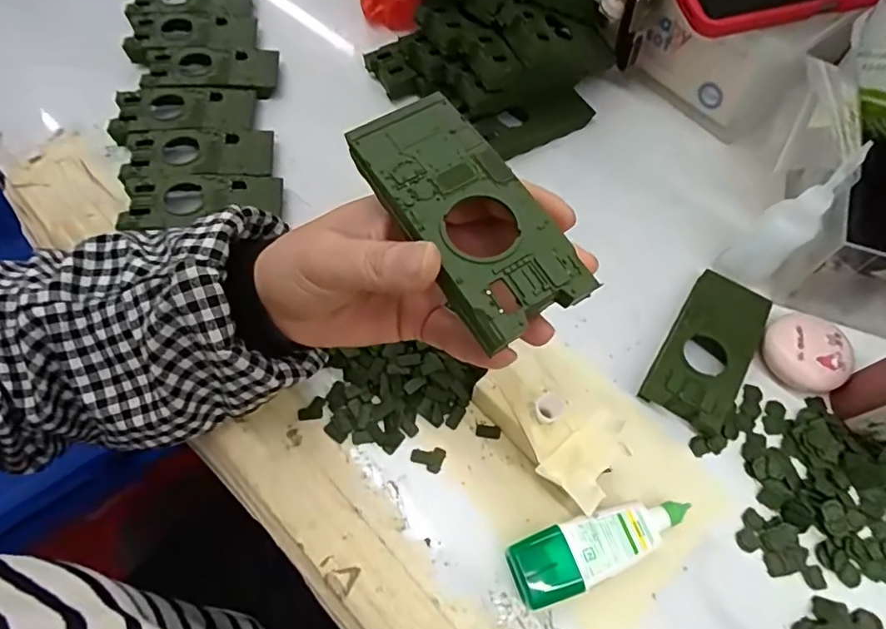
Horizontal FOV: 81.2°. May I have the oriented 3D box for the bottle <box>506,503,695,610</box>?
[{"bbox_3d":[0.081,0.118,0.266,0.095,0.025,0.030,-19,65,-8],"label":"bottle"}]

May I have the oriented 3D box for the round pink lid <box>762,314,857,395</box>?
[{"bbox_3d":[0.219,0.023,0.311,0.038,0.021,0.047,-26,66,-11],"label":"round pink lid"}]

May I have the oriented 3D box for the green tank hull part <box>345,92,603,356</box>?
[{"bbox_3d":[0.007,-0.039,0.193,0.046,0.009,0.103,-30,72,-13],"label":"green tank hull part"}]

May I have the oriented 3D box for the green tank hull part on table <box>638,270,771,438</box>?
[{"bbox_3d":[0.163,0.019,0.317,0.047,0.021,0.105,30,68,14],"label":"green tank hull part on table"}]

